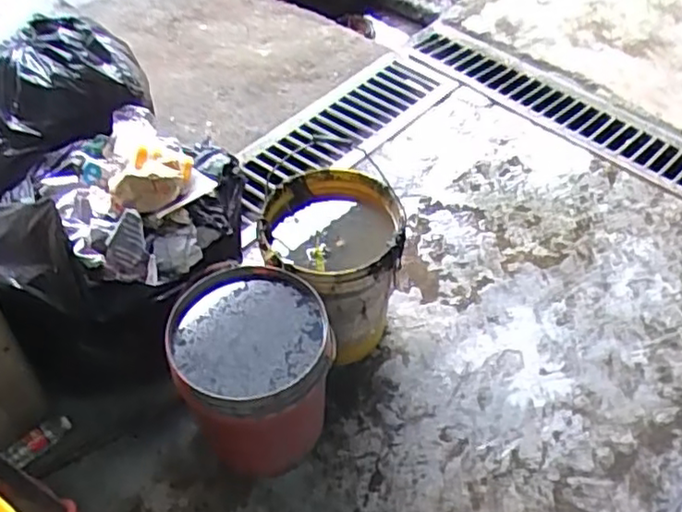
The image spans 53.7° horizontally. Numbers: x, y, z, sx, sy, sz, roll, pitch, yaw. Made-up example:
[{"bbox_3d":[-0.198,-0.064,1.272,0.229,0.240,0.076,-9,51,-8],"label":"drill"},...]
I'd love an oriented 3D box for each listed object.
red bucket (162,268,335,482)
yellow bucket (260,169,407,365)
[{"bbox_3d":[-0.172,0.241,1.410,0.310,0.357,0.335,0,50,1],"label":"red bucket"},{"bbox_3d":[-0.014,0.017,1.571,0.307,0.332,0.356,-11,50,-8],"label":"yellow bucket"}]

